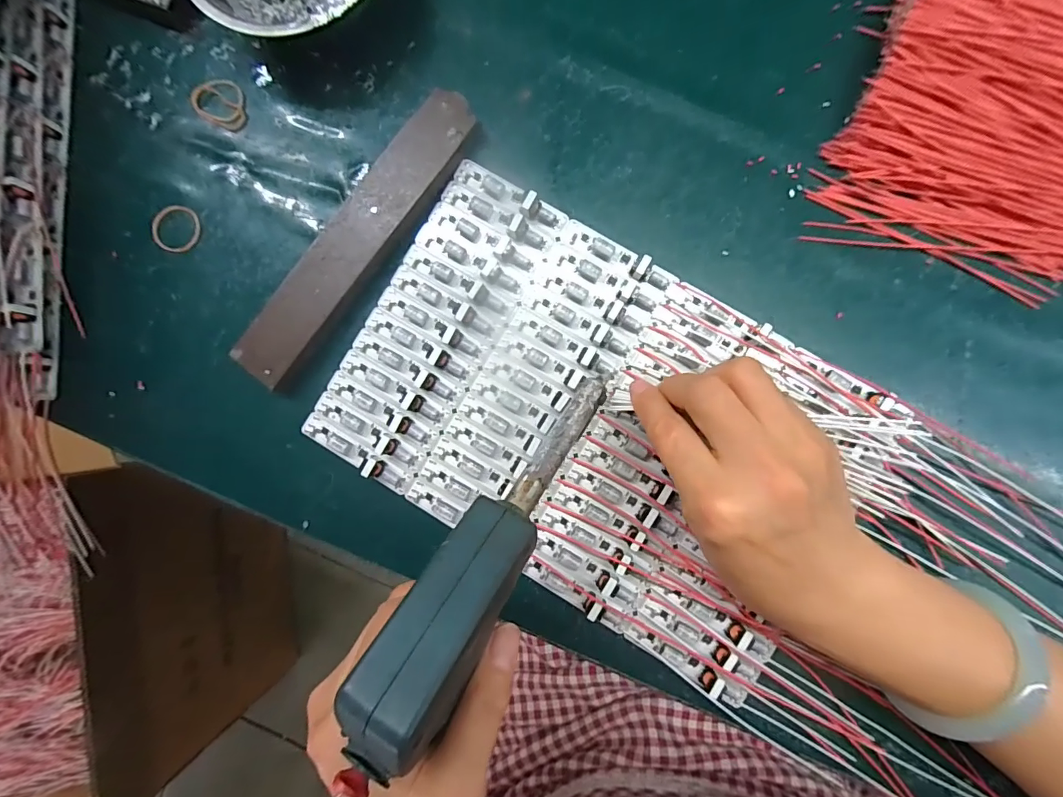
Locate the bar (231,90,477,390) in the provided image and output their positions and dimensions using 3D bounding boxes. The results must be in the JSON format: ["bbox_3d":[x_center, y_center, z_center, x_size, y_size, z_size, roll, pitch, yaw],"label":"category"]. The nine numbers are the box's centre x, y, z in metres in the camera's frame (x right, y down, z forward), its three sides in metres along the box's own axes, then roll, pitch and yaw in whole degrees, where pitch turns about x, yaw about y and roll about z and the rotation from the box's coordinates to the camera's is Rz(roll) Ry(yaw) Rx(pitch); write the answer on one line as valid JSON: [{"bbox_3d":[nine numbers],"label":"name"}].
[{"bbox_3d":[-0.101,-0.093,0.268,0.034,0.016,0.193,38,91,4],"label":"bar"}]

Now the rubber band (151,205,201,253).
[{"bbox_3d":[-0.218,-0.104,0.279,0.028,0.004,0.029,0,88,3],"label":"rubber band"}]

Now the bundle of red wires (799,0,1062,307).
[{"bbox_3d":[0.265,-0.171,0.245,0.161,0.028,0.205,18,89,4],"label":"bundle of red wires"}]

